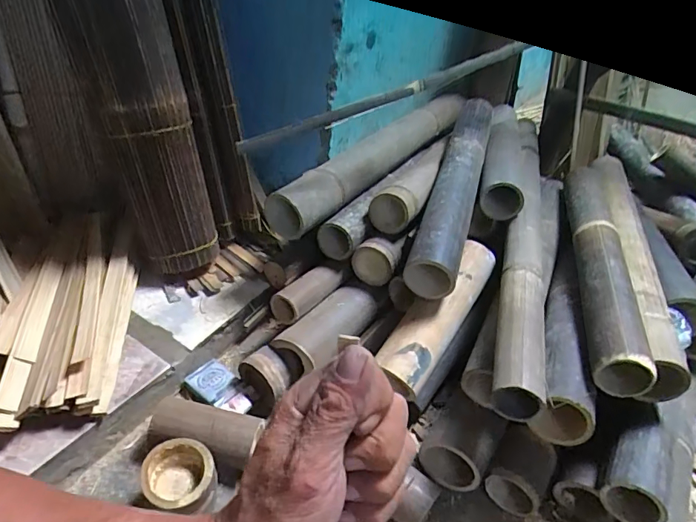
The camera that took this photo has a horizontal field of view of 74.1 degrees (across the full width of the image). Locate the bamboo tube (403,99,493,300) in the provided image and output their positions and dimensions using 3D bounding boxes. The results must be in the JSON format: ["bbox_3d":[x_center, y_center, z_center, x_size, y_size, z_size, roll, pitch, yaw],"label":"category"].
[{"bbox_3d":[0.185,-0.141,0.760,0.073,0.062,0.498,15,48,11],"label":"bamboo tube"}]

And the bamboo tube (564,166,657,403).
[{"bbox_3d":[0.352,-0.026,0.660,0.063,0.062,0.516,15,37,11],"label":"bamboo tube"}]

